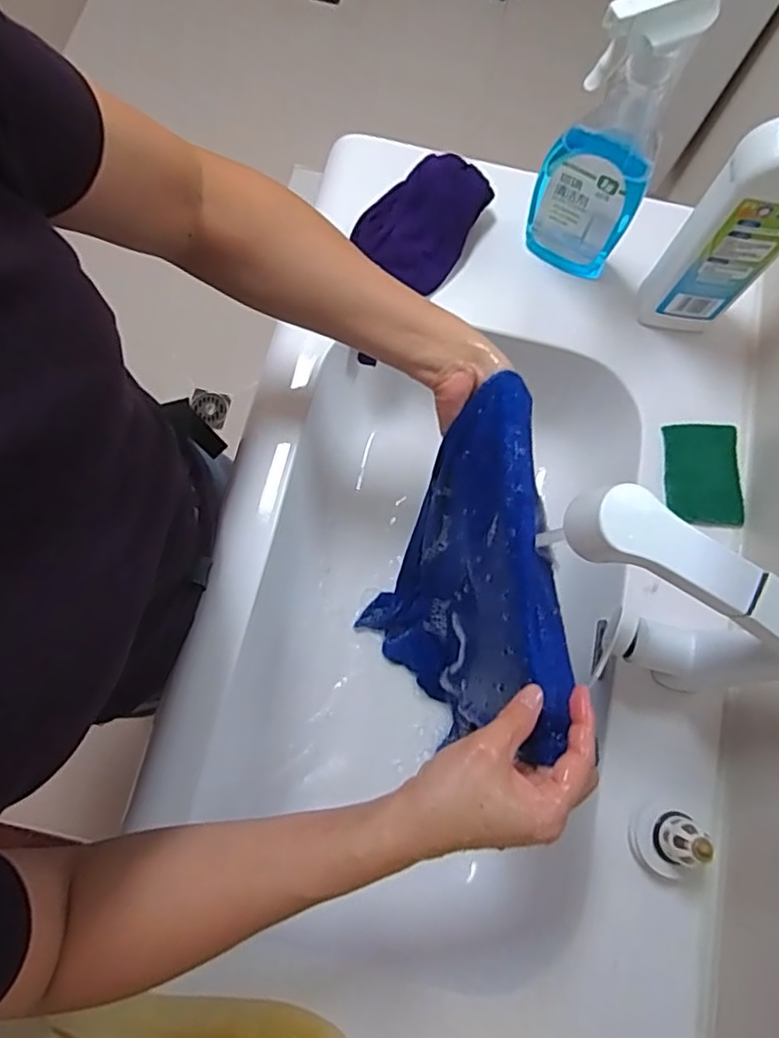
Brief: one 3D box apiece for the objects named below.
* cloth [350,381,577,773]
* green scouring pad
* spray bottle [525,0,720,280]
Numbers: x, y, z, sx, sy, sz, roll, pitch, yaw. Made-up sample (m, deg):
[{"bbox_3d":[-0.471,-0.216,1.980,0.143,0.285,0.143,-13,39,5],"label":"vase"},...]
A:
[{"bbox_3d":[0.051,0.044,0.554,0.132,0.274,0.274,2,75,-1],"label":"cloth"},{"bbox_3d":[0.303,-0.042,0.601,0.066,0.005,0.097,-3,88,7],"label":"green scouring pad"},{"bbox_3d":[0.186,-0.316,0.532,0.091,0.267,0.078,17,75,3],"label":"spray bottle"}]

